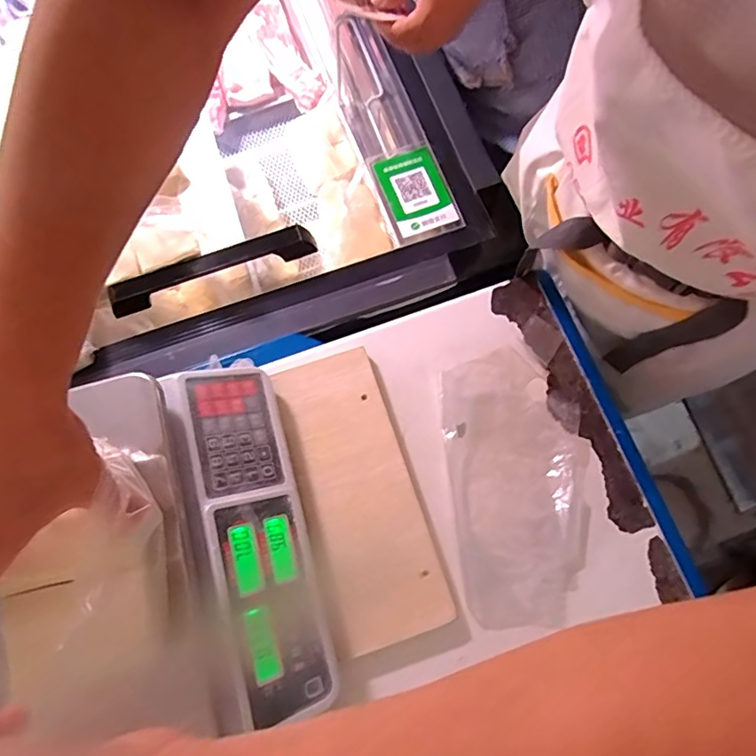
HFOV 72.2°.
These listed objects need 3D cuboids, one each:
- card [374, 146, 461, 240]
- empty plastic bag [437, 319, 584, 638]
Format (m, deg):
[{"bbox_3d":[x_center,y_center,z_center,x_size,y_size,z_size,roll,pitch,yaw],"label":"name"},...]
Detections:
[{"bbox_3d":[0.049,-0.254,0.700,0.081,0.007,0.122,-21,76,-6],"label":"card"},{"bbox_3d":[0.148,0.095,0.556,0.141,0.010,0.307,-6,77,-1],"label":"empty plastic bag"}]

